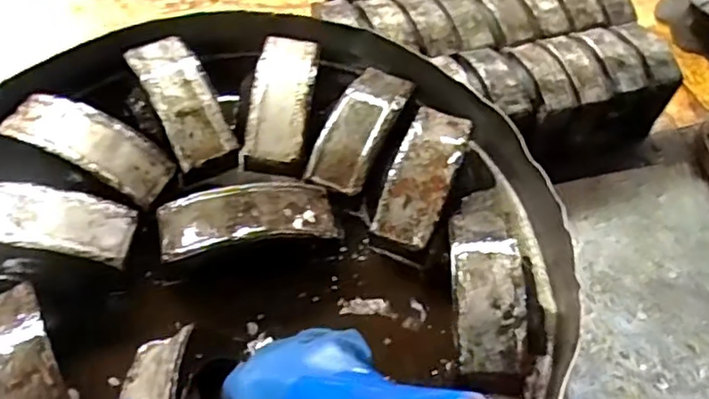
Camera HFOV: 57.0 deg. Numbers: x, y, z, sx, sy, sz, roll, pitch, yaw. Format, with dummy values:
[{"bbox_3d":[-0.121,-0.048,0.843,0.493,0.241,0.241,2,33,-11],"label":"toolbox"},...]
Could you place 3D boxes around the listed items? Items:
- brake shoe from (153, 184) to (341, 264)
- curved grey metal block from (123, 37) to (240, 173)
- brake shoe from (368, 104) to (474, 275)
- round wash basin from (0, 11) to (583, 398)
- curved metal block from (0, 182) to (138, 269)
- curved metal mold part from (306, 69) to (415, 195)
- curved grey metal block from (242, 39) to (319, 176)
[{"bbox_3d":[-0.098,0.015,0.606,0.160,0.035,0.061,-6,57,-13],"label":"brake shoe"},{"bbox_3d":[-0.181,-0.106,0.677,0.062,0.035,0.163,-22,62,-22],"label":"curved grey metal block"},{"bbox_3d":[0.070,-0.020,0.660,0.063,0.057,0.168,17,66,9],"label":"brake shoe"},{"bbox_3d":[-0.108,0.034,0.606,0.577,0.094,0.528,4,55,-6],"label":"round wash basin"},{"bbox_3d":[-0.278,0.020,0.568,0.160,0.034,0.064,8,55,-4],"label":"curved metal block"},{"bbox_3d":[0.009,-0.077,0.684,0.063,0.033,0.159,25,56,8],"label":"curved metal mold part"},{"bbox_3d":[-0.077,-0.107,0.699,0.062,0.046,0.164,8,55,-4],"label":"curved grey metal block"}]

